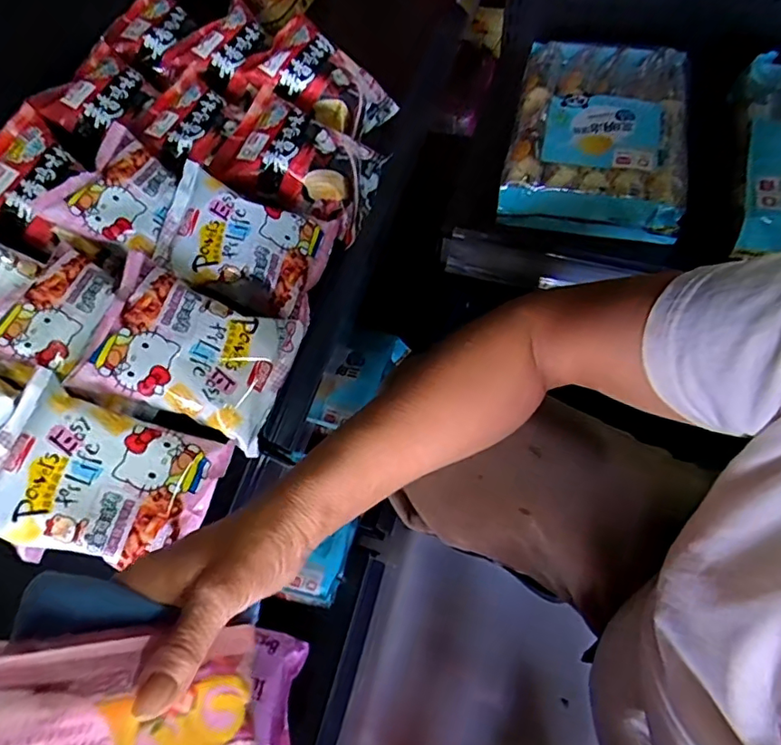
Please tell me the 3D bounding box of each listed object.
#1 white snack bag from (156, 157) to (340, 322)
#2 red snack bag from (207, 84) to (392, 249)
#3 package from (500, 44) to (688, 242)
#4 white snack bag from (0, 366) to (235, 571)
[{"bbox_3d":[-0.148,-0.131,0.550,0.152,0.067,0.119,16,81,8],"label":"white snack bag"},{"bbox_3d":[-0.094,-0.233,0.595,0.167,0.058,0.128,25,78,-3],"label":"red snack bag"},{"bbox_3d":[0.240,-0.283,0.625,0.185,0.058,0.276,12,63,10],"label":"package"},{"bbox_3d":[-0.237,0.090,0.440,0.175,0.045,0.133,23,63,-10],"label":"white snack bag"}]

